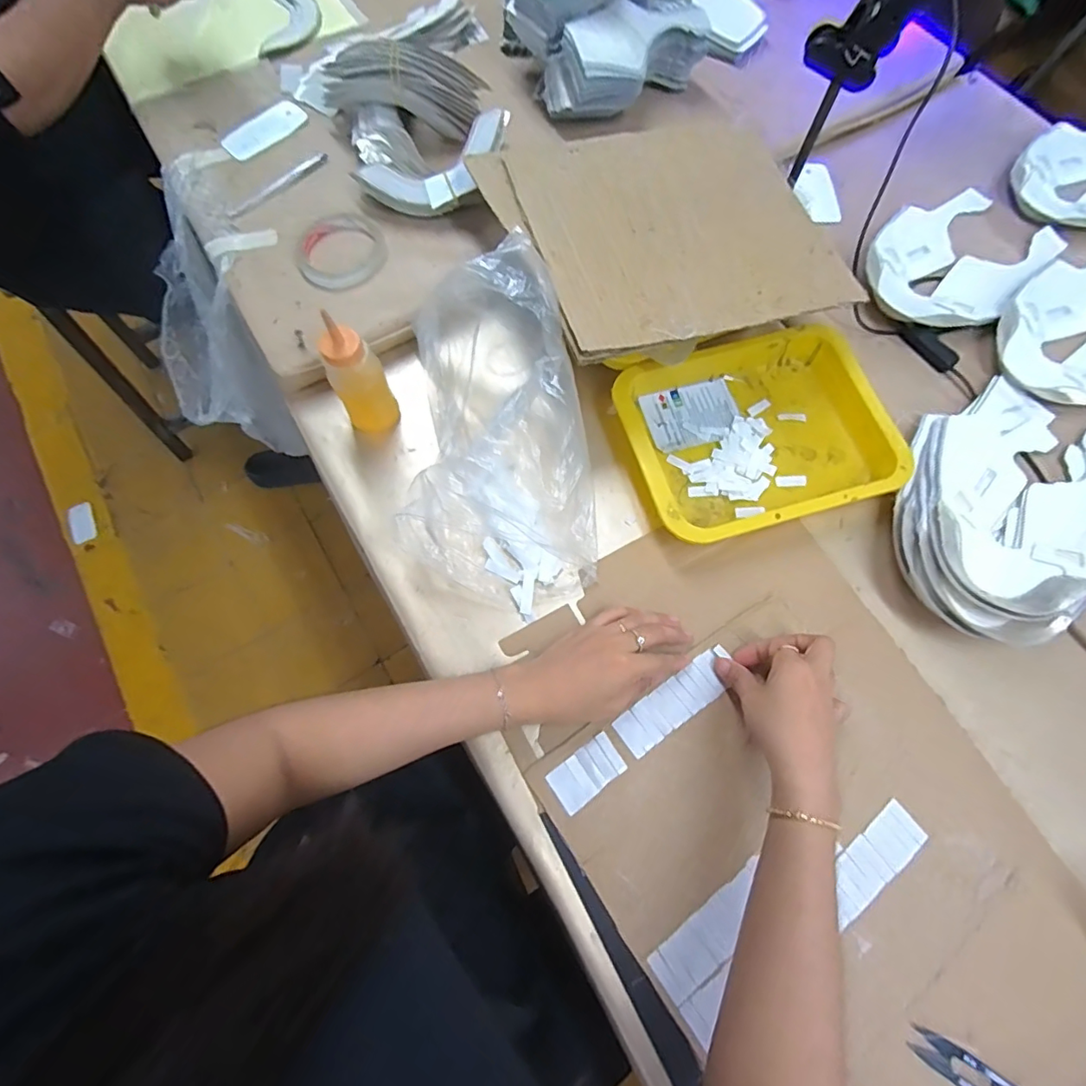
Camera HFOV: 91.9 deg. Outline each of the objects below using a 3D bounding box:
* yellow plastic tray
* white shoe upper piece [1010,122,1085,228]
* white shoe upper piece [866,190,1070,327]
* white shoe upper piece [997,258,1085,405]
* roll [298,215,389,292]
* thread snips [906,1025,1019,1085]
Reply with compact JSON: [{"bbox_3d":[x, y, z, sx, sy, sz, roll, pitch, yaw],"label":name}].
[{"bbox_3d":[0.213,-0.116,0.535,0.257,0.047,0.200,-14,72,-6],"label":"yellow plastic tray"},{"bbox_3d":[0.714,-0.473,0.672,0.241,0.009,0.181,-13,72,-5],"label":"white shoe upper piece"},{"bbox_3d":[0.485,-0.338,0.621,0.240,0.021,0.161,-41,76,-13],"label":"white shoe upper piece"},{"bbox_3d":[0.629,-0.240,0.591,0.252,0.015,0.179,-37,75,-12],"label":"white shoe upper piece"},{"bbox_3d":[-0.225,-0.323,0.586,0.096,0.016,0.091,0,71,-1],"label":"roll"},{"bbox_3d":[0.318,0.389,0.377,0.102,0.006,0.023,30,73,9],"label":"thread snips"}]

